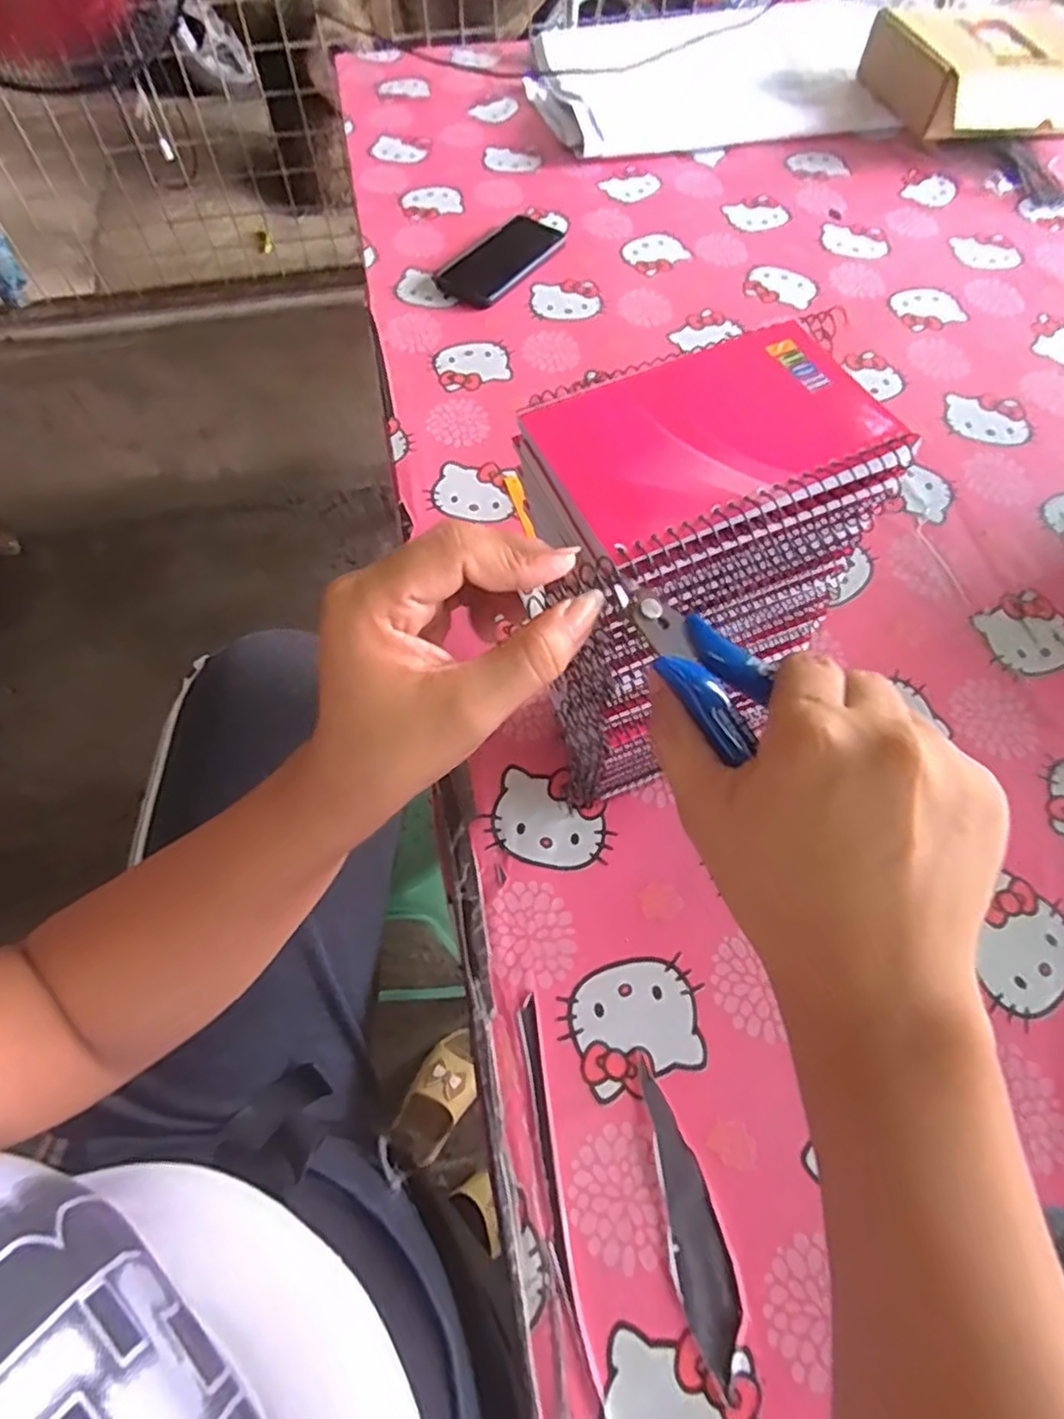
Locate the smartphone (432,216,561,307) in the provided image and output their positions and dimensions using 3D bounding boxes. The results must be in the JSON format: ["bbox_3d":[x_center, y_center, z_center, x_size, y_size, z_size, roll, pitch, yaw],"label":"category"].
[{"bbox_3d":[-0.036,-0.522,0.786,0.083,0.006,0.166,31,67,13],"label":"smartphone"}]

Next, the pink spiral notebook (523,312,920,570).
[{"bbox_3d":[0.069,-0.105,0.261,0.131,0.011,0.081,-21,66,-11],"label":"pink spiral notebook"}]

